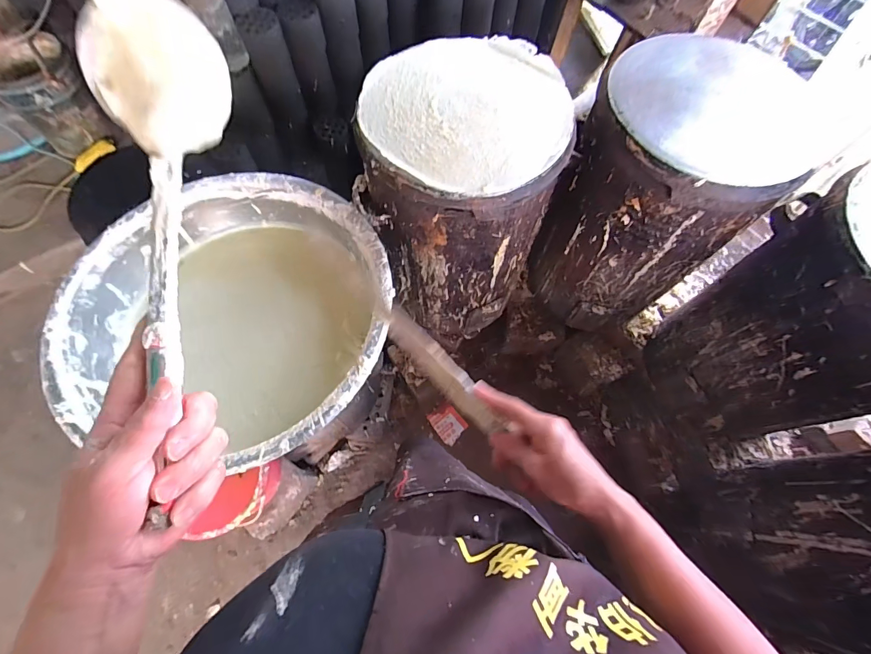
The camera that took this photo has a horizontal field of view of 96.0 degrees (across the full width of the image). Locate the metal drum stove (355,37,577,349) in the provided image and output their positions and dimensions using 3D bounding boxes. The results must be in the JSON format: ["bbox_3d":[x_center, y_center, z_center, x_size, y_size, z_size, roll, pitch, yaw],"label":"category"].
[{"bbox_3d":[0.047,-0.276,0.944,0.373,0.568,0.389,14,68,5],"label":"metal drum stove"}]

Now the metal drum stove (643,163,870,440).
[{"bbox_3d":[0.803,-0.006,0.862,0.384,0.586,0.402,-31,71,-12],"label":"metal drum stove"}]

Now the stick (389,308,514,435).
[{"bbox_3d":[0.008,0.048,0.418,0.169,0.036,0.010,46,30,13],"label":"stick"}]

